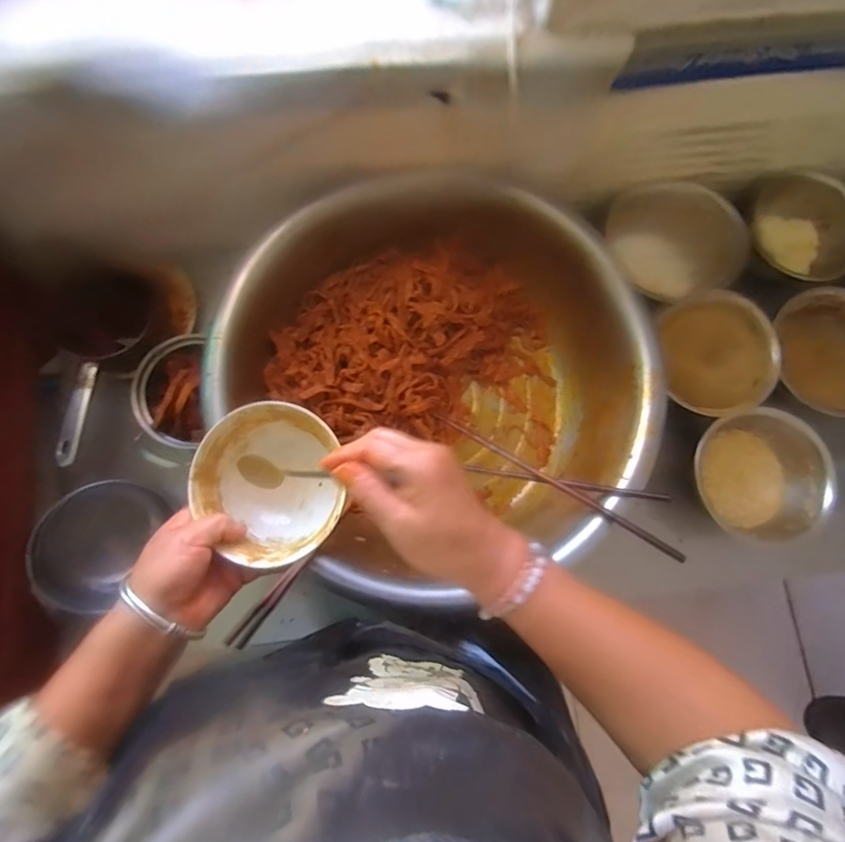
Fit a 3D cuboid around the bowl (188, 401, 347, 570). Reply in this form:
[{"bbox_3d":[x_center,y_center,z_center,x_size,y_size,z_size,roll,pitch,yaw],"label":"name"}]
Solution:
[{"bbox_3d":[-0.126,0.051,0.439,0.123,0.053,0.121,0,79,-1],"label":"bowl"}]

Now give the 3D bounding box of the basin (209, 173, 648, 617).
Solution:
[{"bbox_3d":[0.016,-0.034,0.691,0.529,0.195,0.497,0,79,-1],"label":"basin"}]

